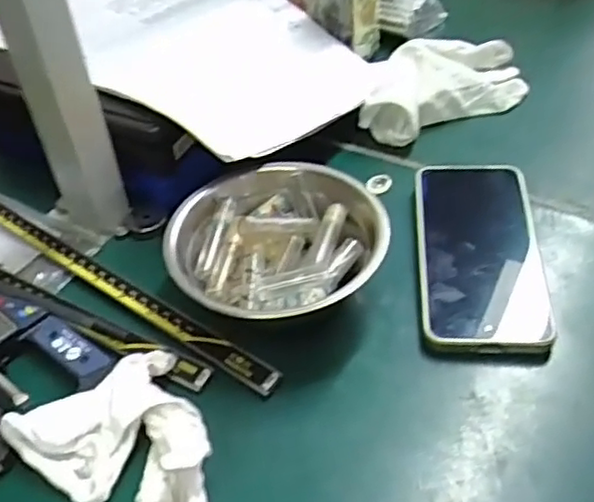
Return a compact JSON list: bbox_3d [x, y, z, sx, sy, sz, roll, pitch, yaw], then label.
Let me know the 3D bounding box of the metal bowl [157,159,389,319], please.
[{"bbox_3d":[-0.011,0.001,0.405,0.127,0.048,0.118,-3,43,3],"label":"metal bowl"}]

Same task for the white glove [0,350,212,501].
[{"bbox_3d":[-0.085,0.105,0.325,0.087,0.021,0.110,-24,46,-18],"label":"white glove"}]

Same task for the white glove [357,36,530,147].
[{"bbox_3d":[0.122,-0.136,0.546,0.161,0.046,0.070,-25,46,-19],"label":"white glove"}]

